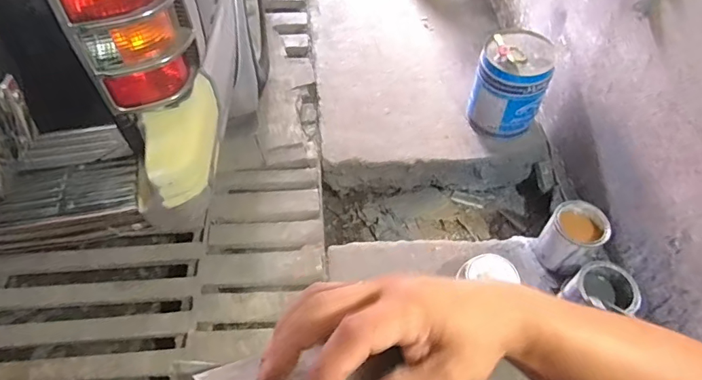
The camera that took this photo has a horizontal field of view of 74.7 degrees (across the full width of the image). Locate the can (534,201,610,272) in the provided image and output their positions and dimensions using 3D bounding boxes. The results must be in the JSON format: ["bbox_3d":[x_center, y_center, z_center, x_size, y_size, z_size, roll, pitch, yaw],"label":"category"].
[{"bbox_3d":[0.727,0.158,1.525,0.162,0.190,0.162,0,54,0],"label":"can"}]

